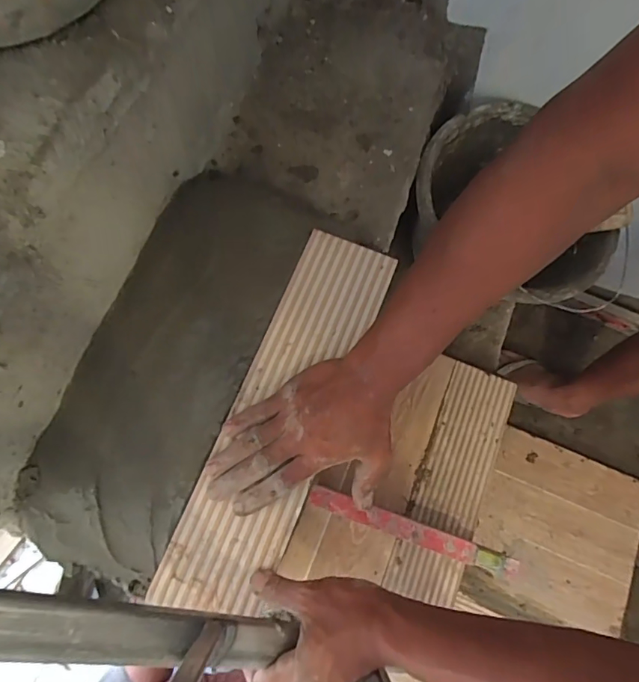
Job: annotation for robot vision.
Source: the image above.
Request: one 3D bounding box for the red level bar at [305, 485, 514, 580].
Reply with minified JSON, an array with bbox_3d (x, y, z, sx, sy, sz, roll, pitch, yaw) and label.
[{"bbox_3d":[0.121,0.256,0.624,0.281,0.061,0.029,19,74,3],"label":"red level bar"}]

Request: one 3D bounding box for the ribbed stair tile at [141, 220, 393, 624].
[{"bbox_3d":[-0.033,0.067,0.454,0.104,0.012,0.385,20,74,4],"label":"ribbed stair tile"}]

